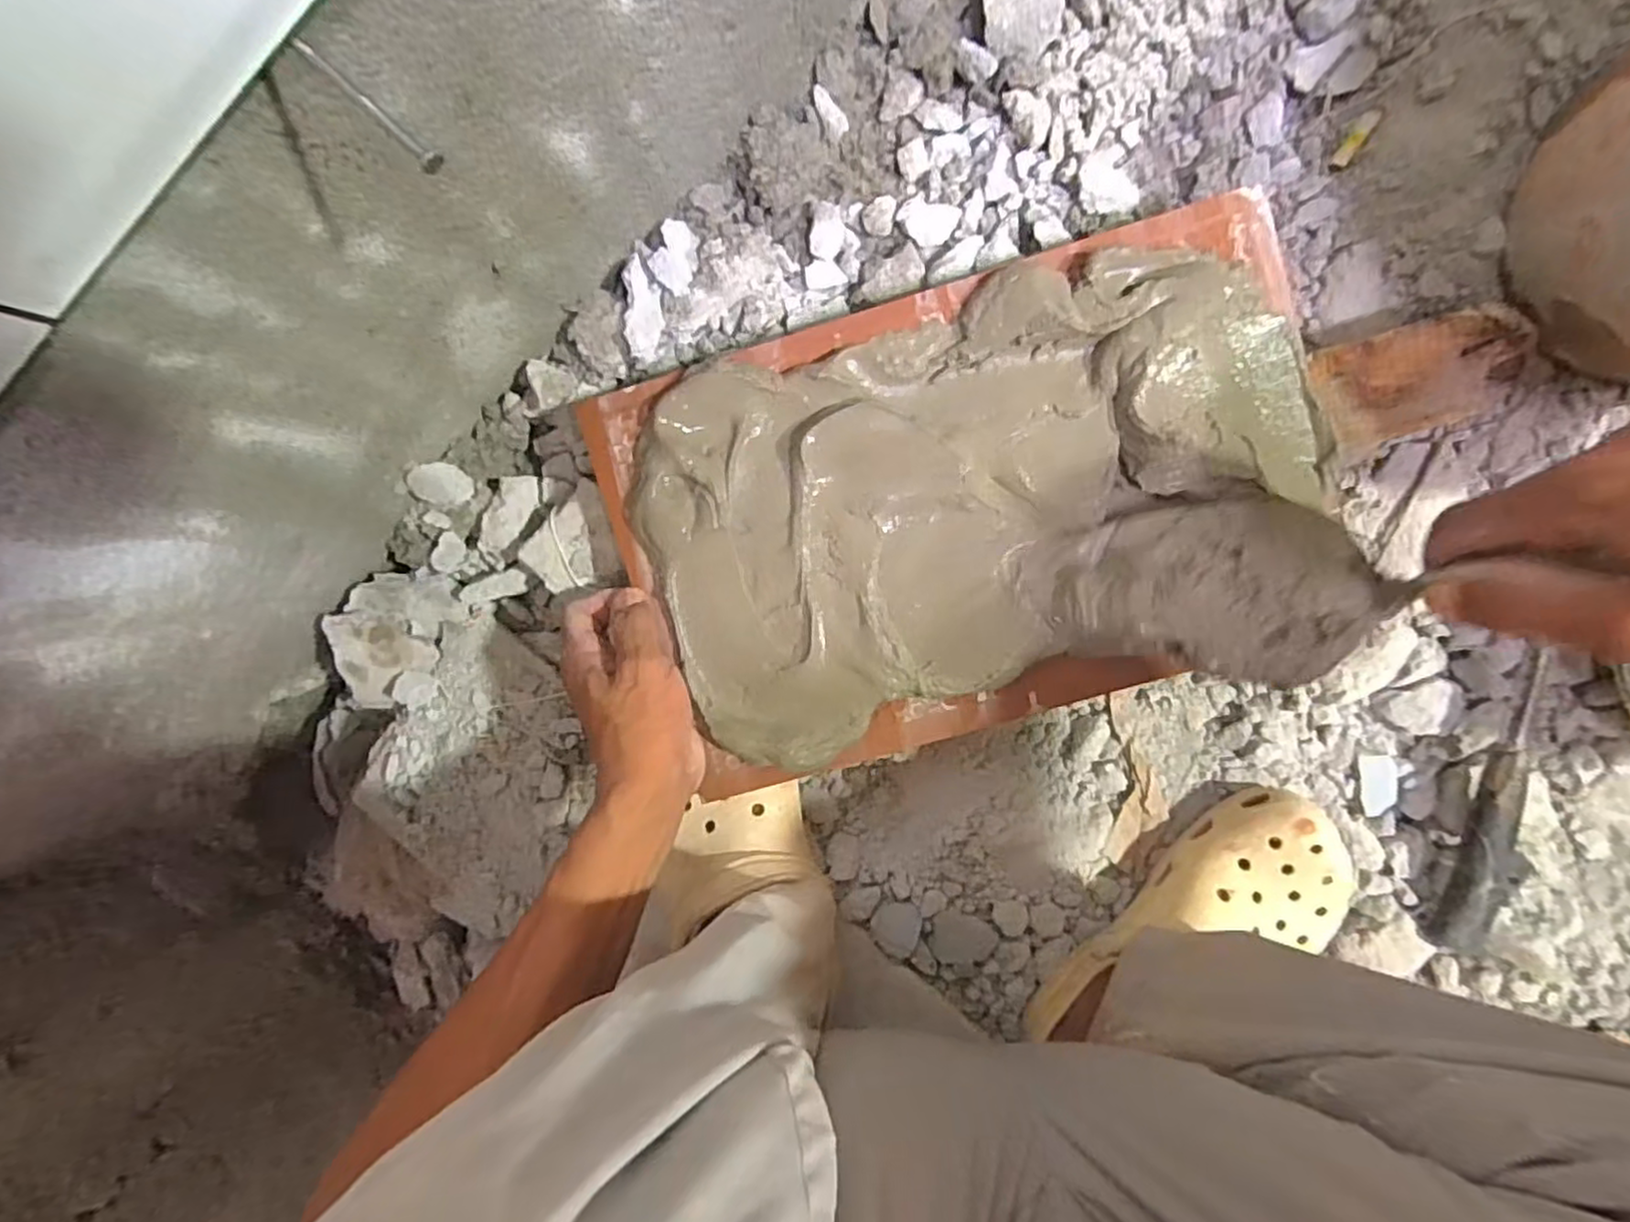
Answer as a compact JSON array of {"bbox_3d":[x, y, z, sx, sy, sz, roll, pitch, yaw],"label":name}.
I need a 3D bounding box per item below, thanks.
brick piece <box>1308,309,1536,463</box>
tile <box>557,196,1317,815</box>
[{"bbox_3d":[0.345,-0.133,0.416,0.136,0.054,0.064,-14,96,-8],"label":"brick piece"},{"bbox_3d":[0.087,-0.055,0.395,0.388,0.034,0.248,-17,96,5],"label":"tile"}]

